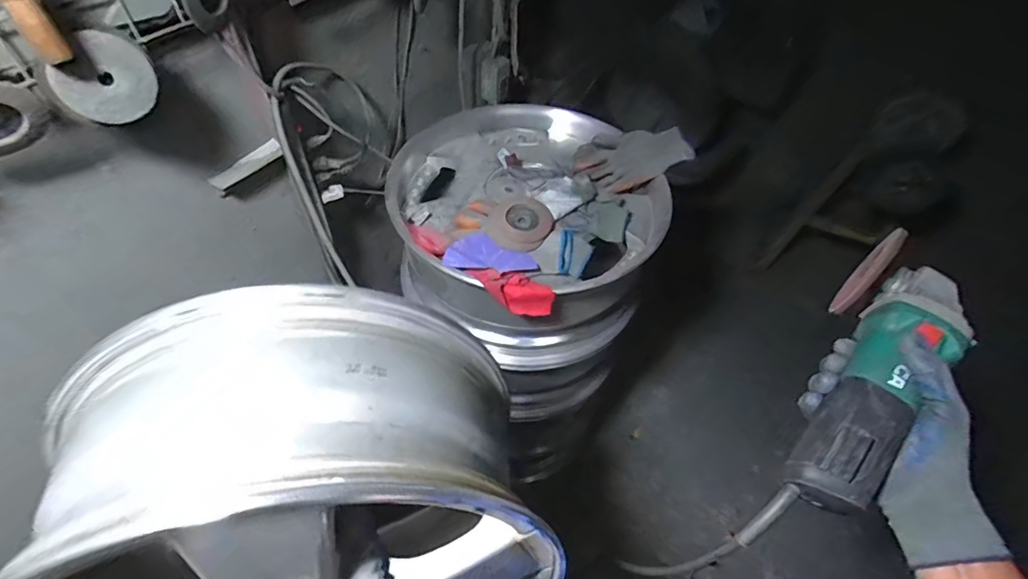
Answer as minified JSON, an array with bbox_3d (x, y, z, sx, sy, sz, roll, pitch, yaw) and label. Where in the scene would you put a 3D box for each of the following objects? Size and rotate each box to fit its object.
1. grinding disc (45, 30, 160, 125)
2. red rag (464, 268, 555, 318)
[{"bbox_3d":[-0.429,-0.223,0.523,0.011,0.081,0.090,24,79,38],"label":"grinding disc"},{"bbox_3d":[-0.005,0.000,0.765,0.134,0.047,0.056,23,52,15],"label":"red rag"}]

